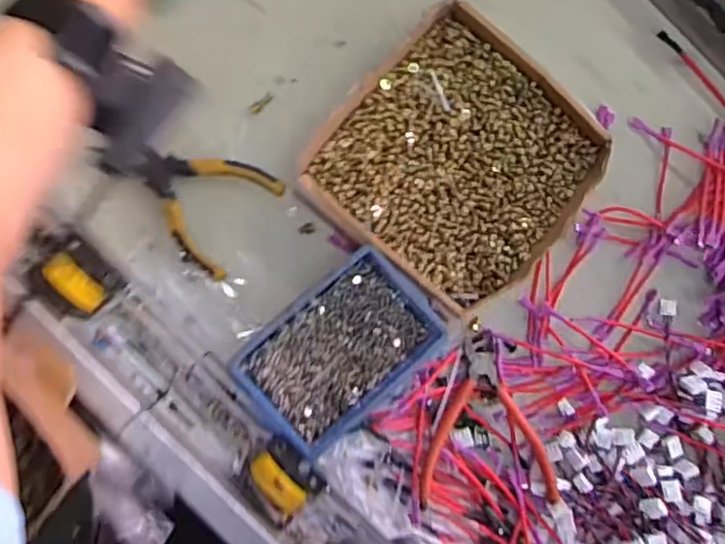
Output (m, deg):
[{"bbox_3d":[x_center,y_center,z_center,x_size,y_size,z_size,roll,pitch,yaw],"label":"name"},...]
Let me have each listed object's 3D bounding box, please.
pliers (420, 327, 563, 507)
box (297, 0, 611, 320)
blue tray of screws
[{"bbox_3d":[0.104,0.118,0.557,0.113,0.030,0.135,4,85,-7],"label":"pliers"},{"bbox_3d":[0.078,-0.090,0.560,0.202,0.039,0.214,41,82,-2],"label":"box"},{"bbox_3d":[-0.021,0.059,0.531,0.152,0.038,0.103,-40,91,-8],"label":"blue tray of screws"}]

